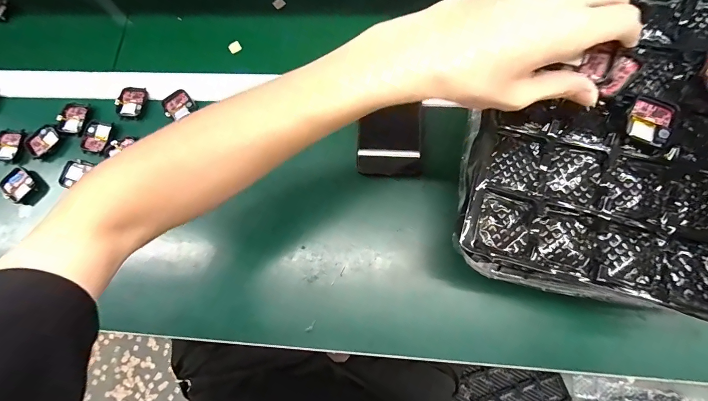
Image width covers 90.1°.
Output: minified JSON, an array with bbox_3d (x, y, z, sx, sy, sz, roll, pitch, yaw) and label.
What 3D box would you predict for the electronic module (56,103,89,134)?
[{"bbox_3d":[-0.380,-0.111,0.479,0.039,0.007,0.043,8,75,7],"label":"electronic module"}]

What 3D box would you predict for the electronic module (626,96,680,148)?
[{"bbox_3d":[0.247,-0.066,0.293,0.035,0.007,0.040,26,78,11],"label":"electronic module"}]

